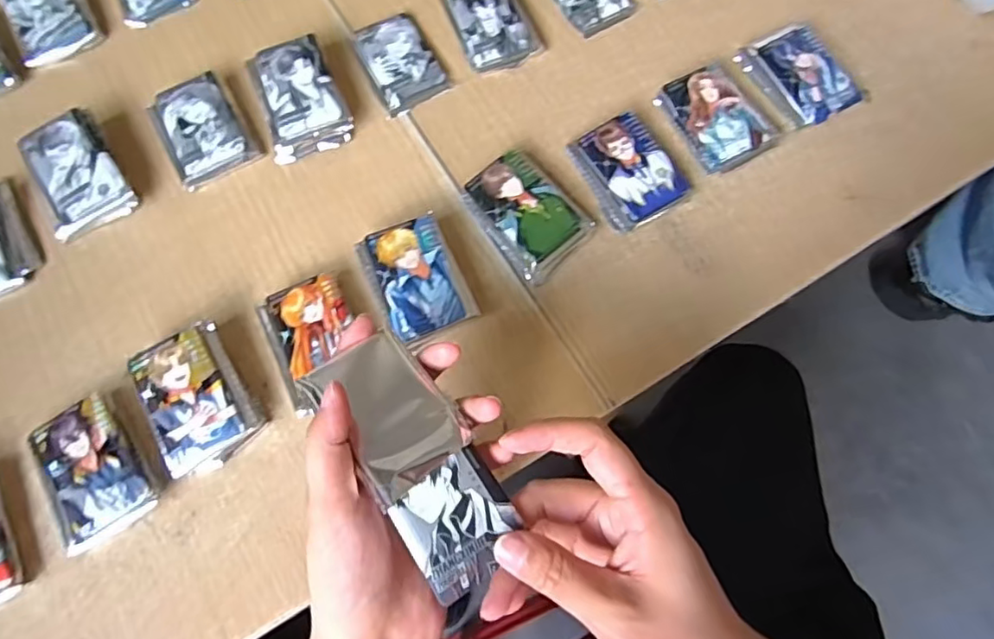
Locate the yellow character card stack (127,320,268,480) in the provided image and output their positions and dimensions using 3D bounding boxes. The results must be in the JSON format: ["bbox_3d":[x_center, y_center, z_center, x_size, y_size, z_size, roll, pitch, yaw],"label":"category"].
[{"bbox_3d":[-0.208,0.054,0.419,0.064,0.031,0.088,-29,74,-11],"label":"yellow character card stack"}]

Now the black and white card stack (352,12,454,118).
[{"bbox_3d":[-0.086,-0.225,0.527,0.061,0.010,0.091,-28,74,-11],"label":"black and white card stack"}]

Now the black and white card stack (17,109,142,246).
[{"bbox_3d":[-0.328,-0.113,0.474,0.061,0.028,0.089,-31,75,-12],"label":"black and white card stack"}]

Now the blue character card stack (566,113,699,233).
[{"bbox_3d":[0.105,-0.120,0.489,0.066,0.022,0.087,-31,74,-12],"label":"blue character card stack"}]

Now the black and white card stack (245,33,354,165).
[{"bbox_3d":[-0.162,-0.184,0.500,0.065,0.031,0.090,-18,72,-8],"label":"black and white card stack"}]

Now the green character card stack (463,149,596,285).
[{"bbox_3d":[0.025,-0.086,0.476,0.070,0.020,0.092,-39,76,-14],"label":"green character card stack"}]

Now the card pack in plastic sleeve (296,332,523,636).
[{"bbox_3d":[-0.038,0.071,0.306,0.053,0.012,0.148,-26,64,-10],"label":"card pack in plastic sleeve"}]

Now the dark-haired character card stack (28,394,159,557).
[{"bbox_3d":[-0.271,0.102,0.406,0.058,0.023,0.086,-29,74,-11],"label":"dark-haired character card stack"}]

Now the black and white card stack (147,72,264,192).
[{"bbox_3d":[-0.241,-0.155,0.496,0.065,0.020,0.083,-30,74,-11],"label":"black and white card stack"}]

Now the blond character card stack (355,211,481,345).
[{"bbox_3d":[-0.059,-0.028,0.449,0.064,0.029,0.084,-24,73,-10],"label":"blond character card stack"}]

